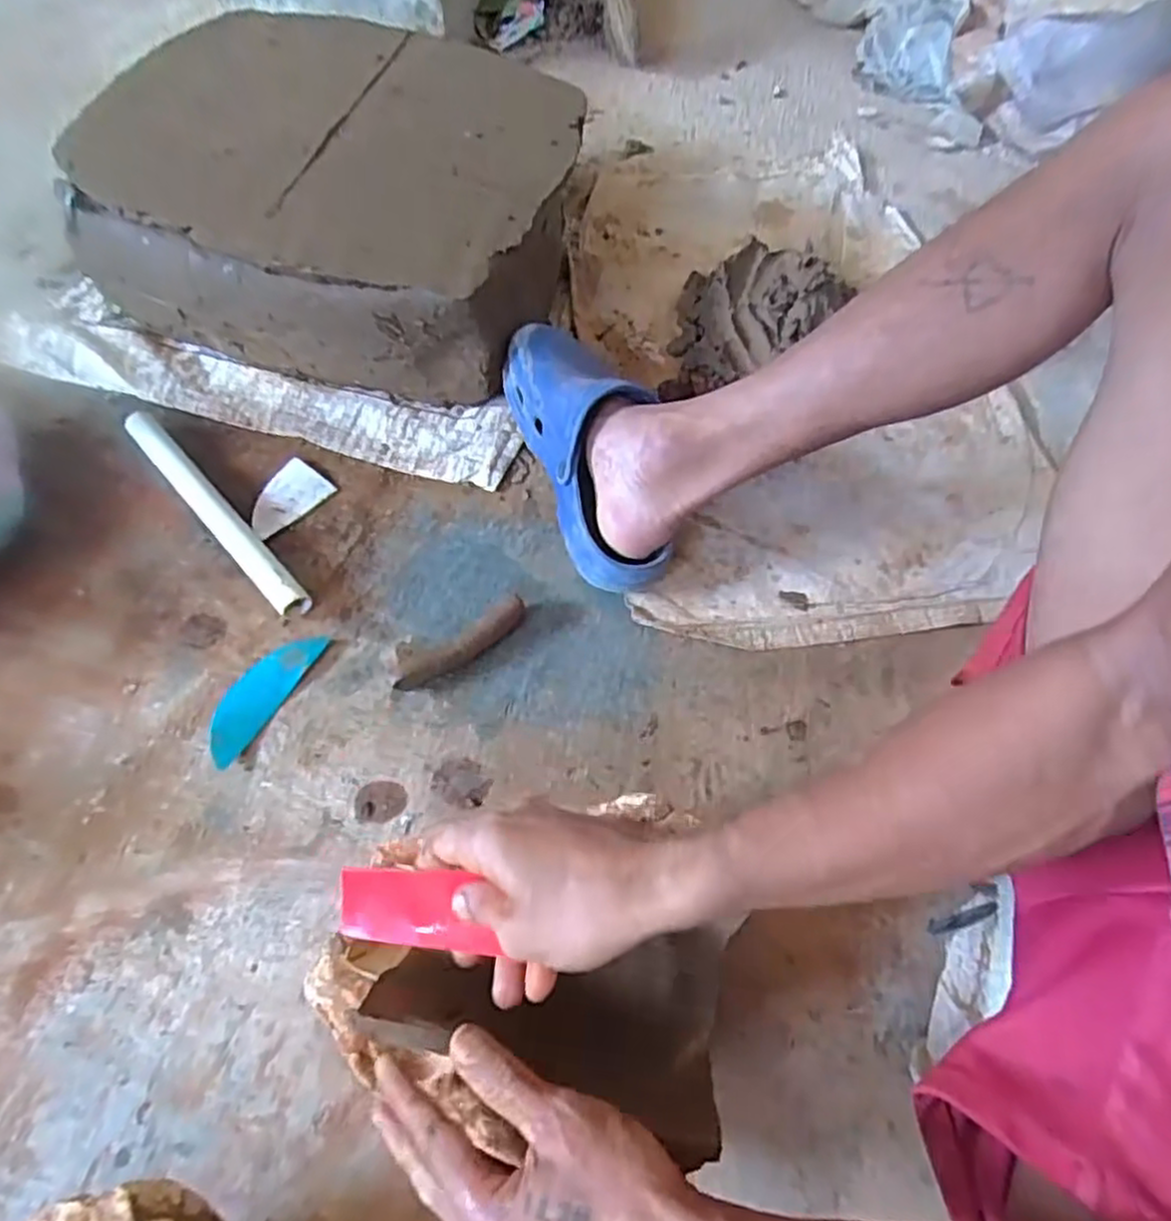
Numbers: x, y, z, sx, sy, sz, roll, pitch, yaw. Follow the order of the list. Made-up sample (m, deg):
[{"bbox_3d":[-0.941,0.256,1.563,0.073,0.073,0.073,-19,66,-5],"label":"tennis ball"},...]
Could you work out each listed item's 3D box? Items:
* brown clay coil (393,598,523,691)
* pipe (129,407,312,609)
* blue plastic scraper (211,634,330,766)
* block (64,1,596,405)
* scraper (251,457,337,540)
[{"bbox_3d":[-0.095,0.030,0.569,0.115,0.024,0.020,-34,67,-21],"label":"brown clay coil"},{"bbox_3d":[-0.320,-0.086,0.622,0.026,0.026,0.260,-38,69,-22],"label":"pipe"},{"bbox_3d":[-0.249,0.061,0.551,0.039,0.007,0.116,27,62,12],"label":"blue plastic scraper"},{"bbox_3d":[-0.222,-0.401,0.726,0.392,0.174,0.344,18,60,7],"label":"block"},{"bbox_3d":[-0.270,-0.100,0.648,0.056,0.009,0.076,35,71,22],"label":"scraper"}]

